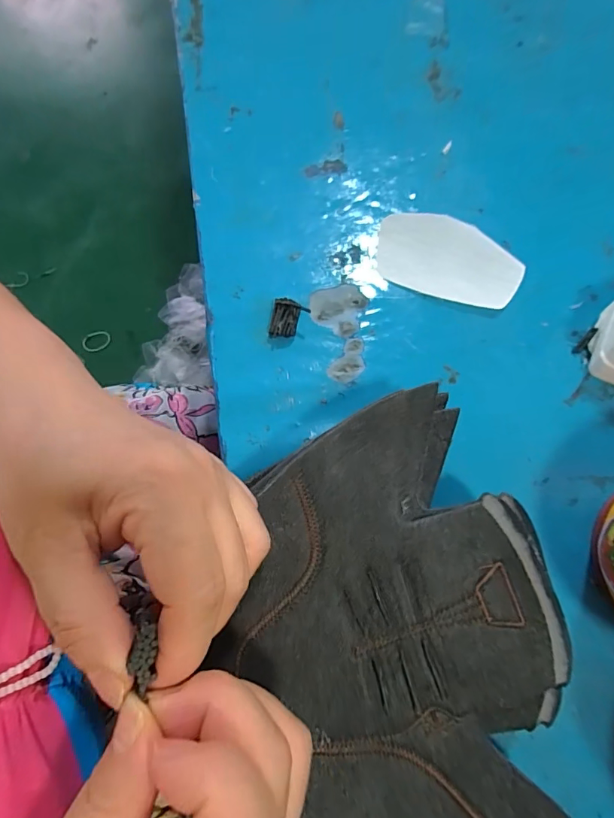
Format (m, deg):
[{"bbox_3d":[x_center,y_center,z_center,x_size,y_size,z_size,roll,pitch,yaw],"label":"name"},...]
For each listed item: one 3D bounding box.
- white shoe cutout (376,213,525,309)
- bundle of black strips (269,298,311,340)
[{"bbox_3d":[0.092,-0.096,0.287,0.092,0.004,0.052,14,84,4],"label":"white shoe cutout"},{"bbox_3d":[-0.011,-0.055,0.273,0.021,0.014,0.023,11,79,1],"label":"bundle of black strips"}]

